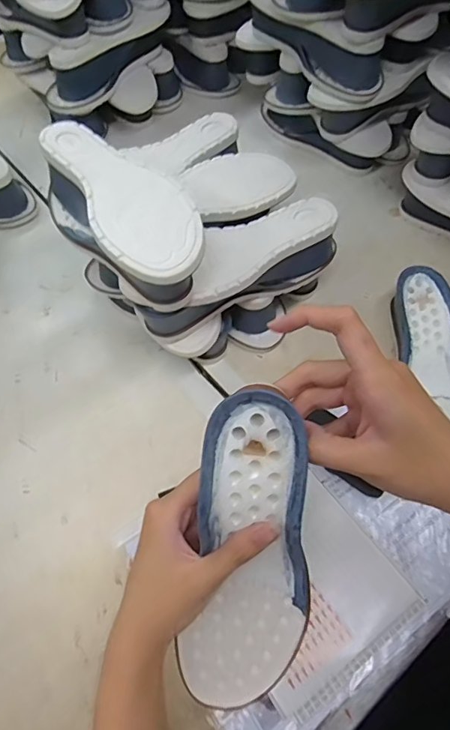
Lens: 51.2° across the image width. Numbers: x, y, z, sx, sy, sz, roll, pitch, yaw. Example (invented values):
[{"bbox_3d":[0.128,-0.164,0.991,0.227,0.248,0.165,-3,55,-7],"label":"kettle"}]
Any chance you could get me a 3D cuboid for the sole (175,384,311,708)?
[{"bbox_3d":[0.015,0.130,0.317,0.083,0.242,0.034,3,22,3],"label":"sole"}]

